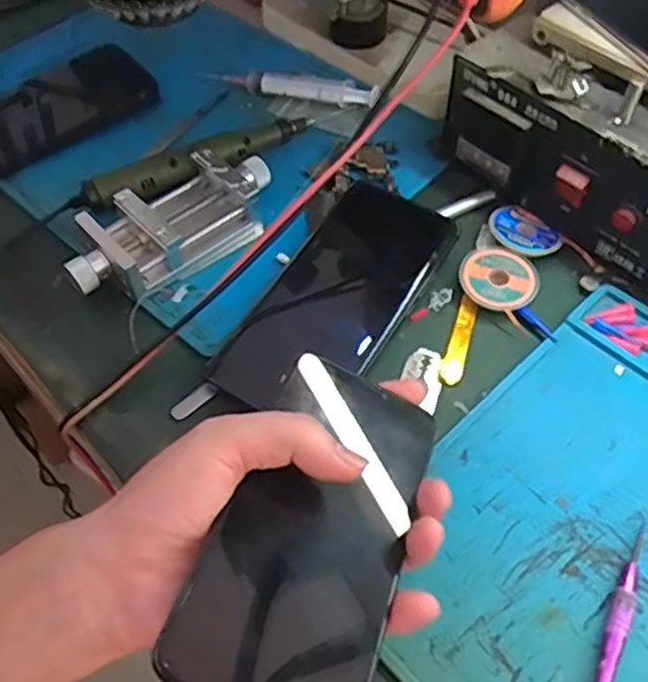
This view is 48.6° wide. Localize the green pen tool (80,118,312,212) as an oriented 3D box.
[{"bbox_3d":[-0.081,-0.125,0.474,0.160,0.021,0.032,-28,58,-17],"label":"green pen tool"}]

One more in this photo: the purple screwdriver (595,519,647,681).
[{"bbox_3d":[0.124,0.129,0.304,0.013,0.011,0.119,23,58,17],"label":"purple screwdriver"}]

